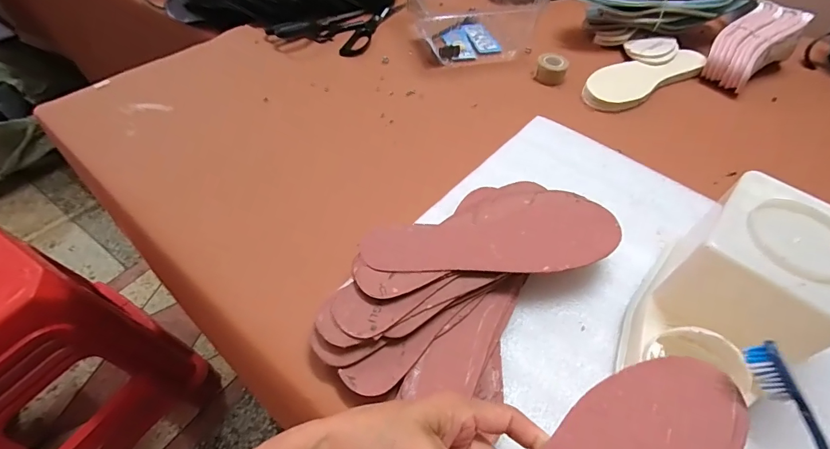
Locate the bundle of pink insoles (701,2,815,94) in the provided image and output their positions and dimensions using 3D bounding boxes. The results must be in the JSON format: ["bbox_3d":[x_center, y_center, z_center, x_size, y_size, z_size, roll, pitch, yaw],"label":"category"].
[{"bbox_3d":[0.498,-0.264,0.613,0.171,0.047,0.082,-39,61,-10],"label":"bundle of pink insoles"}]

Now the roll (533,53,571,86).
[{"bbox_3d":[0.199,-0.227,0.606,0.044,0.024,0.049,15,54,11],"label":"roll"}]

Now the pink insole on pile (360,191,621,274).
[{"bbox_3d":[0.071,0.005,0.385,0.230,0.010,0.088,-2,52,-3],"label":"pink insole on pile"}]

